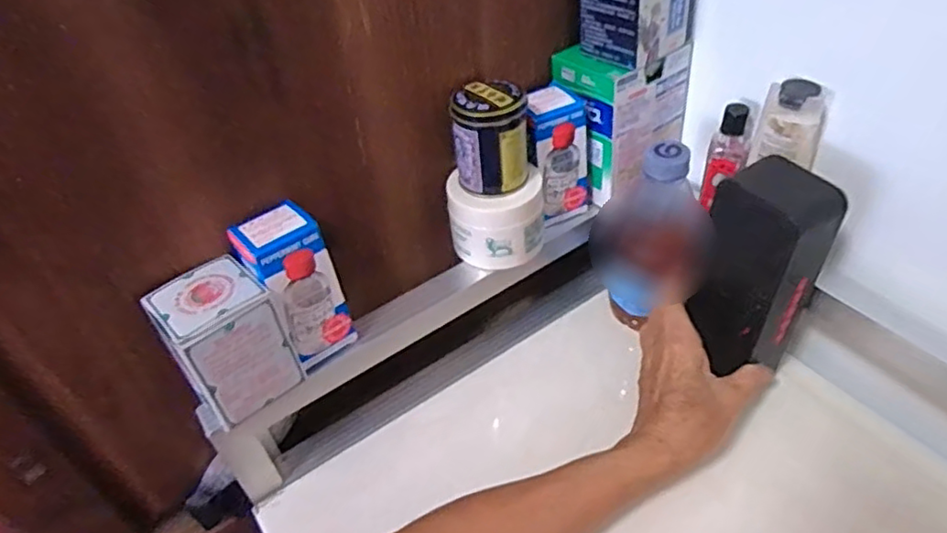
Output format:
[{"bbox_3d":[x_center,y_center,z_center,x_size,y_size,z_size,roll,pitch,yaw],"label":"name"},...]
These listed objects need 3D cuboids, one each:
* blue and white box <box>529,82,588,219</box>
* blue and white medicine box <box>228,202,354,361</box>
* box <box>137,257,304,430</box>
[{"bbox_3d":[0.059,-0.085,0.485,0.048,0.090,0.041,-24,46,-18],"label":"blue and white box"},{"bbox_3d":[-0.114,0.009,0.405,0.046,0.088,0.055,-31,48,-23],"label":"blue and white medicine box"},{"bbox_3d":[-0.151,0.044,0.388,0.064,0.072,0.064,-34,50,-25],"label":"box"}]

